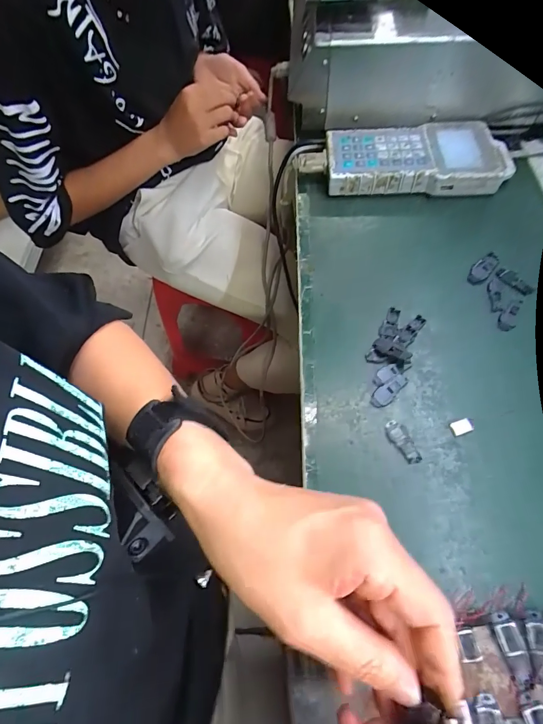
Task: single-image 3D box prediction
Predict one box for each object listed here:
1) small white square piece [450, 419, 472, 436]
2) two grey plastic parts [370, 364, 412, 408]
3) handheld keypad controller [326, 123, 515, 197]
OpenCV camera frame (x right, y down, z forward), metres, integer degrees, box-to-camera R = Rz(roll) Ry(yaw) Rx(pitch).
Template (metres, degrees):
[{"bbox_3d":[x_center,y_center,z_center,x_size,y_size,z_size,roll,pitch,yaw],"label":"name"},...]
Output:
[{"bbox_3d":[0.165,0.057,0.339,0.017,0.004,0.011,-16,61,-7],"label":"small white square piece"},{"bbox_3d":[0.107,0.020,0.360,0.026,0.004,0.051,39,69,21],"label":"two grey plastic parts"},{"bbox_3d":[0.185,-0.251,0.493,0.229,0.037,0.093,3,61,4],"label":"handheld keypad controller"}]

